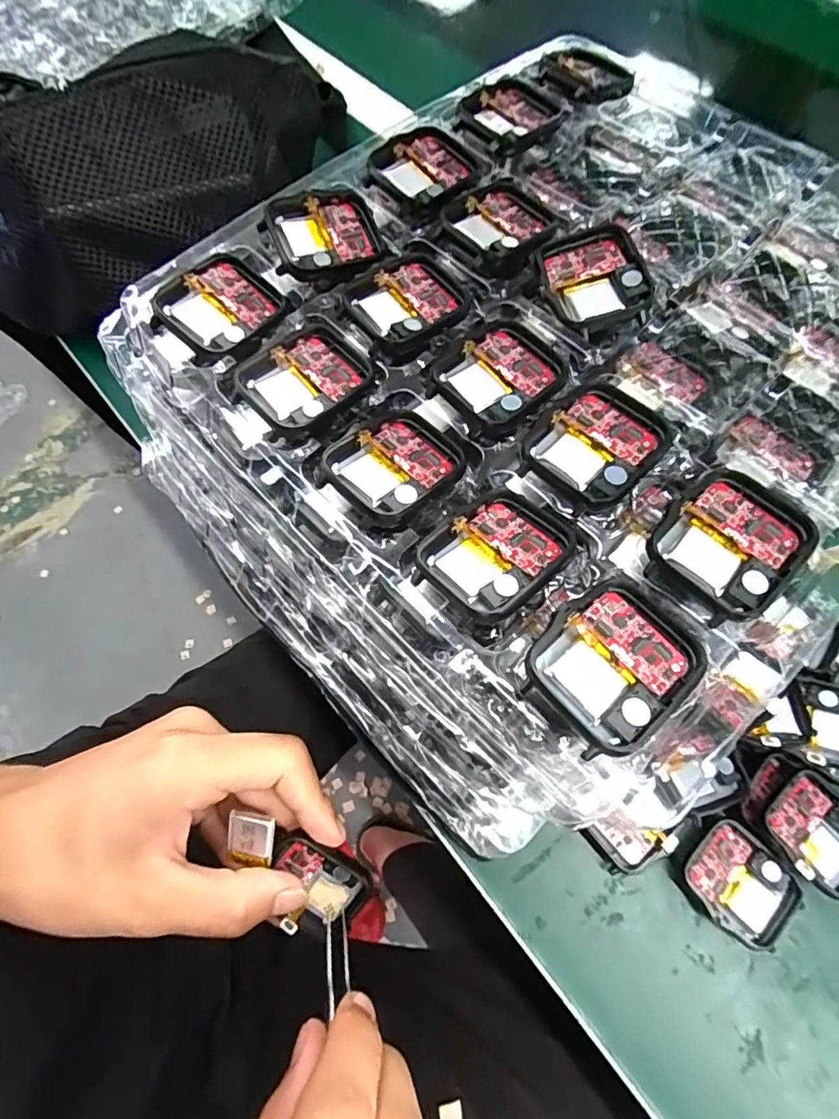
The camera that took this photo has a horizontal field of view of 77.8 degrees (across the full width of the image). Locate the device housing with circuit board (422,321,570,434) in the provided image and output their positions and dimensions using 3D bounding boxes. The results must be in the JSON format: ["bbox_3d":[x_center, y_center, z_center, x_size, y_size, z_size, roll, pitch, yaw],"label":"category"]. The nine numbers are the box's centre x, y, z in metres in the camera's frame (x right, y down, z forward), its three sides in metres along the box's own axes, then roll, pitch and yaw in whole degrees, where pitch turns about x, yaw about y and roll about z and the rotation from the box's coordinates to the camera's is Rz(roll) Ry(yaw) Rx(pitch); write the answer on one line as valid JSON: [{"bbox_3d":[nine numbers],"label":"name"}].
[{"bbox_3d":[0.029,-0.067,0.190,0.044,0.005,0.039,-37,72,-11],"label":"device housing with circuit board"}]

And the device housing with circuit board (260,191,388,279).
[{"bbox_3d":[-0.040,-0.135,0.215,0.045,0.013,0.039,-18,69,-5],"label":"device housing with circuit board"}]

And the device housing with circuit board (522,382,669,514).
[{"bbox_3d":[0.060,-0.038,0.174,0.044,0.006,0.038,-34,71,-11],"label":"device housing with circuit board"}]

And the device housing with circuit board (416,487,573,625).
[{"bbox_3d":[0.026,-0.002,0.165,0.045,0.005,0.037,-35,56,-12],"label":"device housing with circuit board"}]

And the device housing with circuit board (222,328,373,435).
[{"bbox_3d":[-0.042,-0.066,0.191,0.048,0.007,0.038,-38,72,-12],"label":"device housing with circuit board"}]

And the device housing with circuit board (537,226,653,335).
[{"bbox_3d":[0.069,-0.109,0.205,0.036,0.012,0.044,-11,69,-2],"label":"device housing with circuit board"}]

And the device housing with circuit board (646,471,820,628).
[{"bbox_3d":[0.095,-0.005,0.158,0.049,0.007,0.037,-42,73,-13],"label":"device housing with circuit board"}]

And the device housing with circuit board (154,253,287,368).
[{"bbox_3d":[-0.078,-0.100,0.205,0.039,0.012,0.047,34,74,14],"label":"device housing with circuit board"}]

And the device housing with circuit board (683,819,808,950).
[{"bbox_3d":[0.139,0.141,0.226,0.038,0.009,0.041,-41,73,-13],"label":"device housing with circuit board"}]

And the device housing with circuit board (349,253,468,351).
[{"bbox_3d":[-0.005,-0.102,0.205,0.042,0.006,0.037,-30,71,-9],"label":"device housing with circuit board"}]

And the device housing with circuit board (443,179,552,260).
[{"bbox_3d":[0.034,-0.141,0.217,0.042,0.007,0.037,-37,72,-12],"label":"device housing with circuit board"}]

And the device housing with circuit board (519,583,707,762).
[{"bbox_3d":[0.055,0.030,0.147,0.046,0.007,0.038,-41,73,-13],"label":"device housing with circuit board"}]

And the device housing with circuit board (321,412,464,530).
[{"bbox_3d":[-0.008,-0.033,0.180,0.043,0.010,0.037,-40,73,-13],"label":"device housing with circuit board"}]

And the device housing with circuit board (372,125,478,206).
[{"bbox_3d":[0.004,-0.172,0.227,0.042,0.009,0.038,-32,71,-10],"label":"device housing with circuit board"}]

